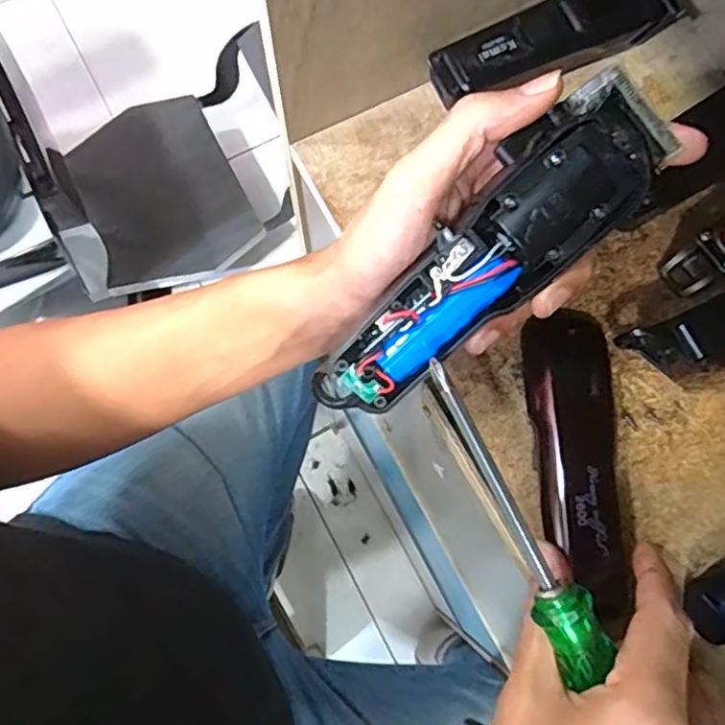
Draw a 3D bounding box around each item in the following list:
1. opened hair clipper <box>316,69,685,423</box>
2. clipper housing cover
[{"bbox_3d":[0.049,-0.044,0.273,0.169,0.034,0.049,-43,108,14],"label":"opened hair clipper"},{"bbox_3d":[0.103,0.041,0.312,0.039,0.017,0.139,-2,71,-1],"label":"clipper housing cover"}]

